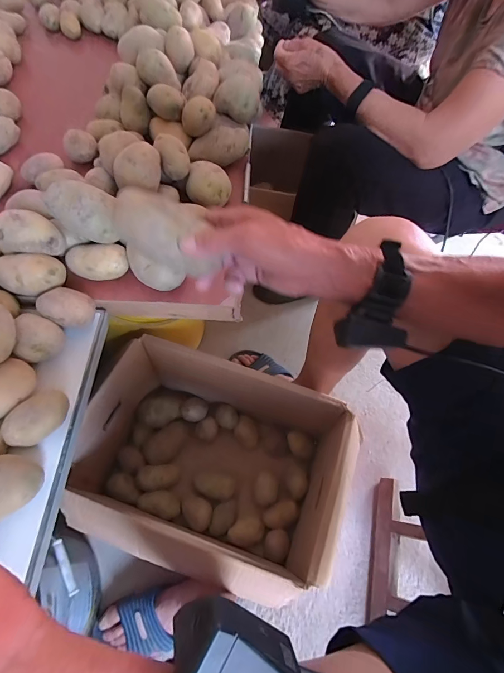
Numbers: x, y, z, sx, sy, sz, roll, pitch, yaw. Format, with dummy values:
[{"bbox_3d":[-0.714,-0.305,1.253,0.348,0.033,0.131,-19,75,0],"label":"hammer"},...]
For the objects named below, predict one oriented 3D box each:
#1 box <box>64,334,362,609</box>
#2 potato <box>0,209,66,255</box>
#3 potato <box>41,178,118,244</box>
[{"bbox_3d":[-0.066,0.227,0.640,0.419,0.230,0.281,19,60,8],"label":"box"},{"bbox_3d":[-0.279,-0.128,0.435,0.073,0.044,0.037,0,59,-3],"label":"potato"},{"bbox_3d":[-0.214,-0.156,0.455,0.095,0.064,0.055,17,60,7],"label":"potato"}]

